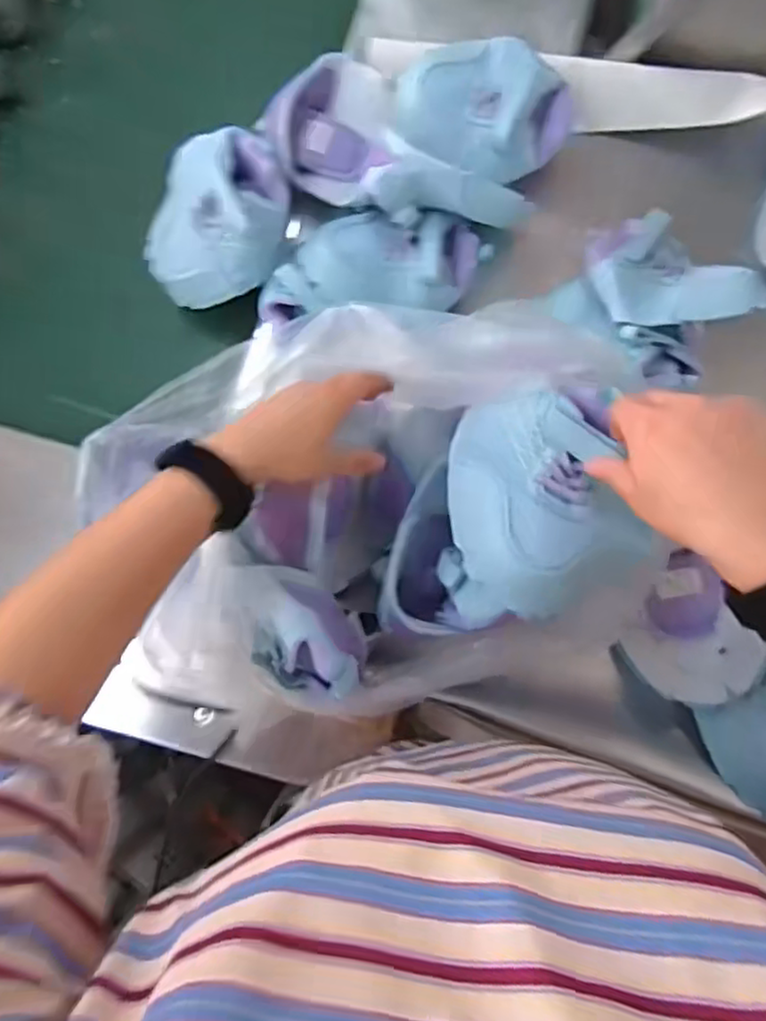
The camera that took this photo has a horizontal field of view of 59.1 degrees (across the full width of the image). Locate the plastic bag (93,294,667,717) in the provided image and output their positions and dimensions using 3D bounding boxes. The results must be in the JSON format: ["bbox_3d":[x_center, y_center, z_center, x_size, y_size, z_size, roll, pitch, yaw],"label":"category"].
[{"bbox_3d":[-0.033,-0.027,0.517,0.387,0.166,0.306,1,82,0],"label":"plastic bag"}]

